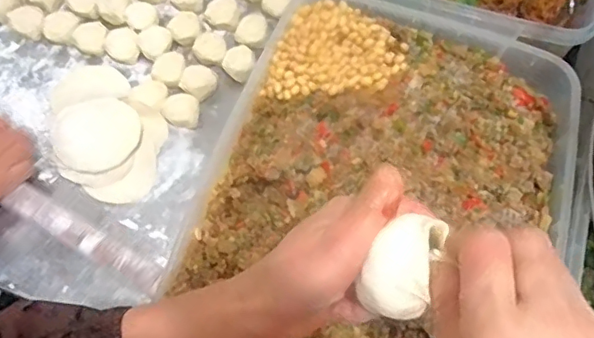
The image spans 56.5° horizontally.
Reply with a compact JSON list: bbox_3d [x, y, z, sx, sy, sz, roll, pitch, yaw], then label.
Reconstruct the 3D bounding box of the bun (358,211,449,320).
[{"bbox_3d":[0.055,0.049,0.286,0.030,0.026,0.051,17,88,11],"label":"bun"}]

